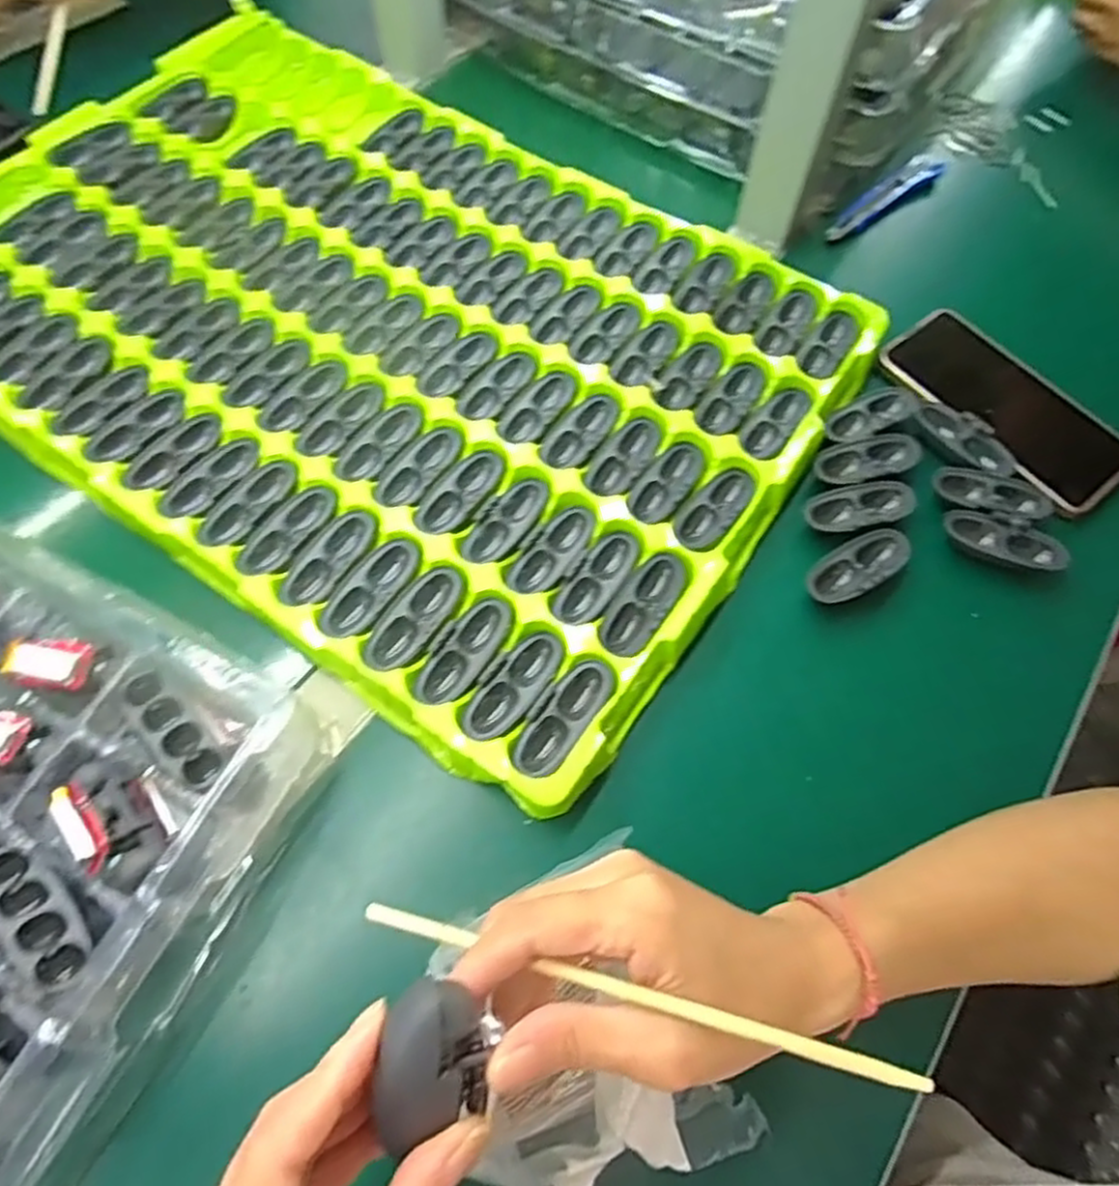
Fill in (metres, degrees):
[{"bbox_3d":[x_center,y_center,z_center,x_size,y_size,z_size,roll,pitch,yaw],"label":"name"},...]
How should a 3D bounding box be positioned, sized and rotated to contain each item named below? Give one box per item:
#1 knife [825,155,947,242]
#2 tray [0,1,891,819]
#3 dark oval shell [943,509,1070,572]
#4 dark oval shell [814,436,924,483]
[{"bbox_3d":[0.253,-0.310,0.553,0.120,0.012,0.021,-37,70,-16],"label":"knife"},{"bbox_3d":[-0.122,-0.187,0.476,0.579,0.043,0.409,32,68,14],"label":"tray"},{"bbox_3d":[0.261,-0.031,0.417,0.067,0.011,0.027,19,66,9],"label":"dark oval shell"},{"bbox_3d":[0.190,-0.083,0.433,0.069,0.010,0.024,-9,65,-4],"label":"dark oval shell"}]

